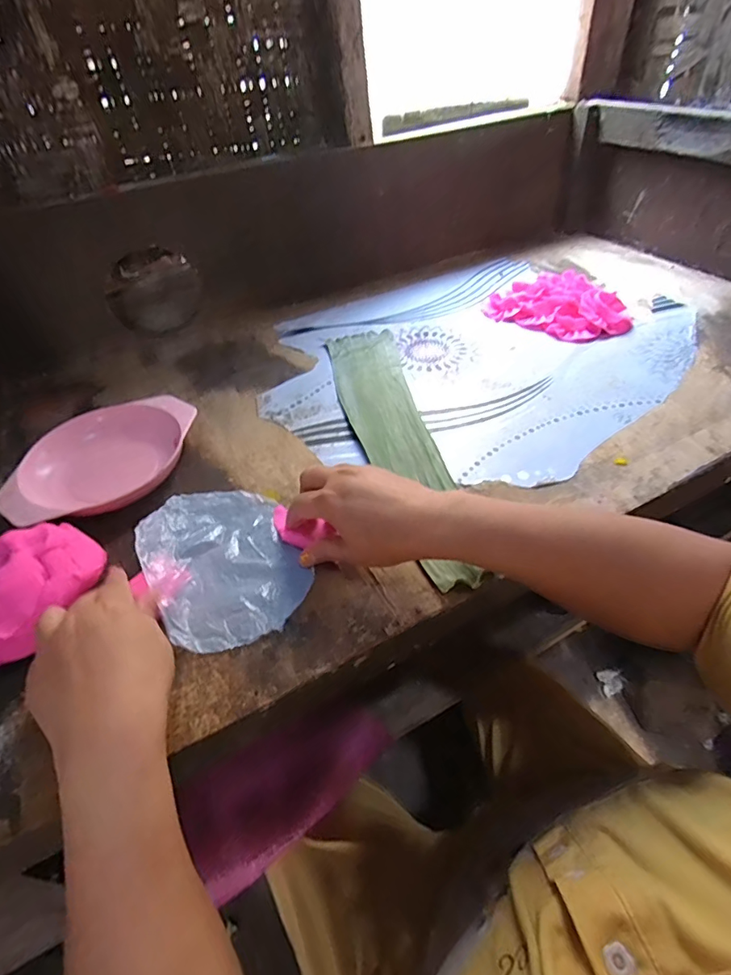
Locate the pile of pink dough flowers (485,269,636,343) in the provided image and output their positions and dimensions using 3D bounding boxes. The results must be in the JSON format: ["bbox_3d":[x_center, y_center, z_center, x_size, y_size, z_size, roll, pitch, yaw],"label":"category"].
[{"bbox_3d":[0.254,-0.243,0.635,0.180,0.033,0.109,26,53,28],"label":"pile of pink dough flowers"}]

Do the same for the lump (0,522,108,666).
[{"bbox_3d":[-0.238,0.070,0.346,0.072,0.051,0.108,18,50,22],"label":"lump"}]

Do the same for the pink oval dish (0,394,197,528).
[{"bbox_3d":[-0.249,-0.025,0.470,0.189,0.042,0.120,-35,53,-26],"label":"pink oval dish"}]

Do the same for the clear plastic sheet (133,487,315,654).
[{"bbox_3d":[-0.113,0.052,0.382,0.107,0.031,0.148,-22,48,-16],"label":"clear plastic sheet"}]

